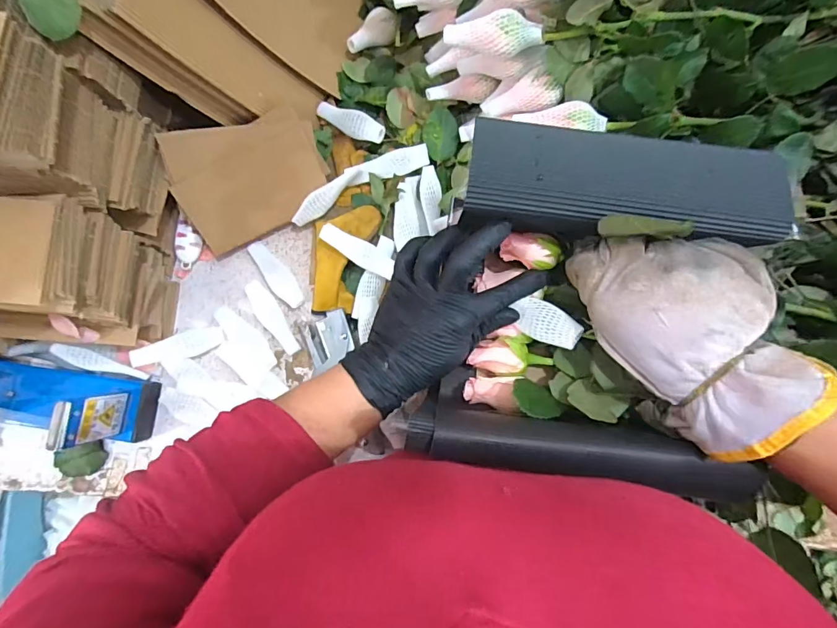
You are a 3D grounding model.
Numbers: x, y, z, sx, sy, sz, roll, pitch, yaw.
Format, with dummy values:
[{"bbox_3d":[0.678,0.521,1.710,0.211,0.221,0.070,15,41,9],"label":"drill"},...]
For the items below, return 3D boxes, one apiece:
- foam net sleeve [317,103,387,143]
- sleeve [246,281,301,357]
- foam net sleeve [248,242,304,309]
[{"bbox_3d":[-0.070,-0.202,0.479,0.087,0.013,0.025,31,86,20],"label":"foam net sleeve"},{"bbox_3d":[-0.157,0.004,0.486,0.025,0.012,0.089,-36,87,-3],"label":"sleeve"},{"bbox_3d":[-0.153,-0.043,0.490,0.026,0.004,0.085,-32,77,-20],"label":"foam net sleeve"}]

